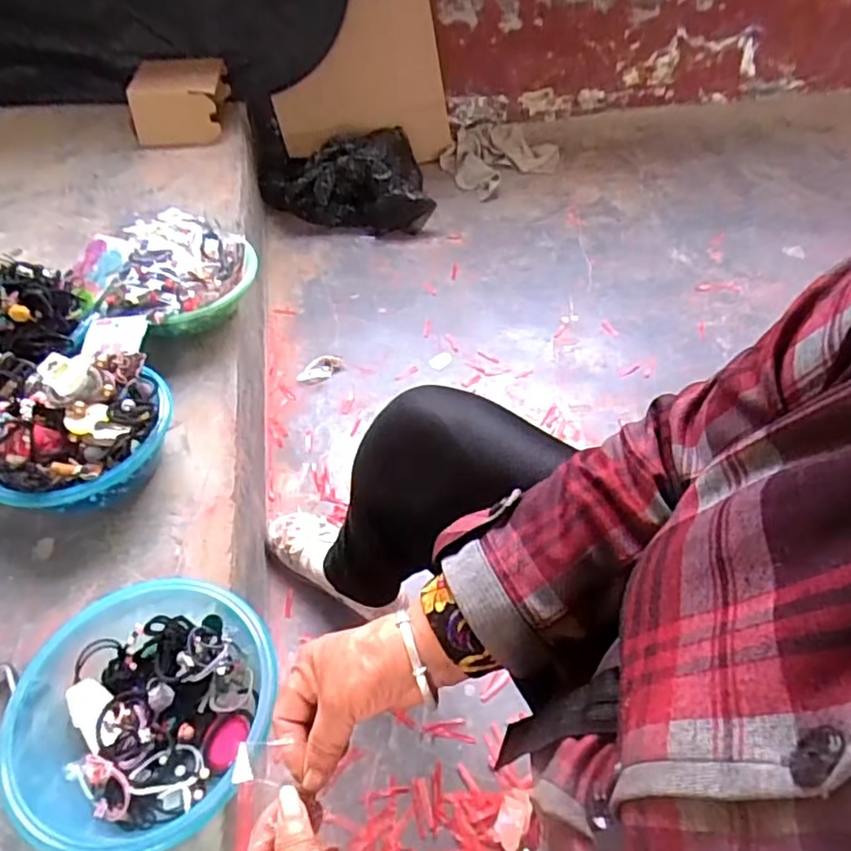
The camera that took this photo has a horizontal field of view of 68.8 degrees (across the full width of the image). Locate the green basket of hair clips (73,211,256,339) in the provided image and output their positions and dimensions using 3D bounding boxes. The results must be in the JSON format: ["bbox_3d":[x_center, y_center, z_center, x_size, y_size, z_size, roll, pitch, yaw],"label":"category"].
[{"bbox_3d":[-0.404,-0.213,0.963,0.208,0.123,0.274,34,57,27],"label":"green basket of hair clips"}]

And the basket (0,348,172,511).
[{"bbox_3d":[-0.425,0.005,0.755,0.220,0.130,0.219,-15,50,-13],"label":"basket"}]

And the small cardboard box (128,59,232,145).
[{"bbox_3d":[-0.577,-0.769,1.457,0.205,0.125,0.197,-7,48,-6],"label":"small cardboard box"}]

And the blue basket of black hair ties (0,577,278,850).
[{"bbox_3d":[-0.260,0.261,0.564,0.229,0.081,0.225,0,48,0],"label":"blue basket of black hair ties"}]

